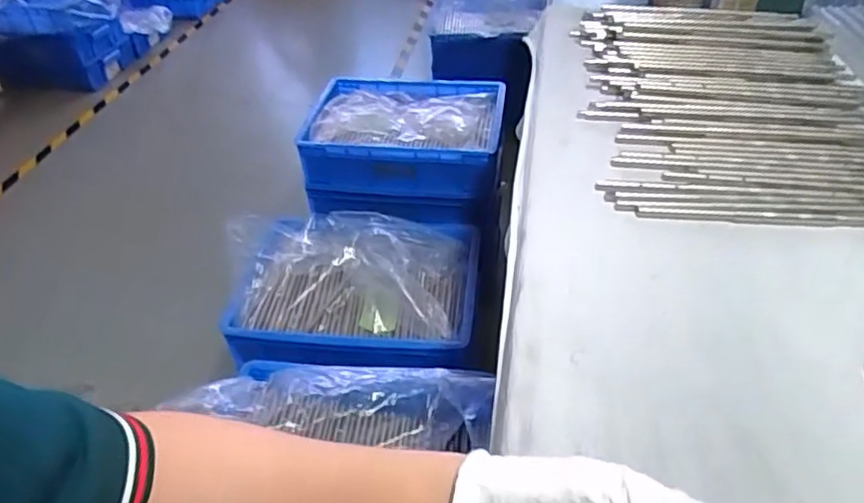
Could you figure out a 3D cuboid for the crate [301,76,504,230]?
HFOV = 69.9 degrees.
[{"bbox_3d":[-0.060,-0.229,1.349,0.407,0.162,0.334,3,41,8],"label":"crate"}]

